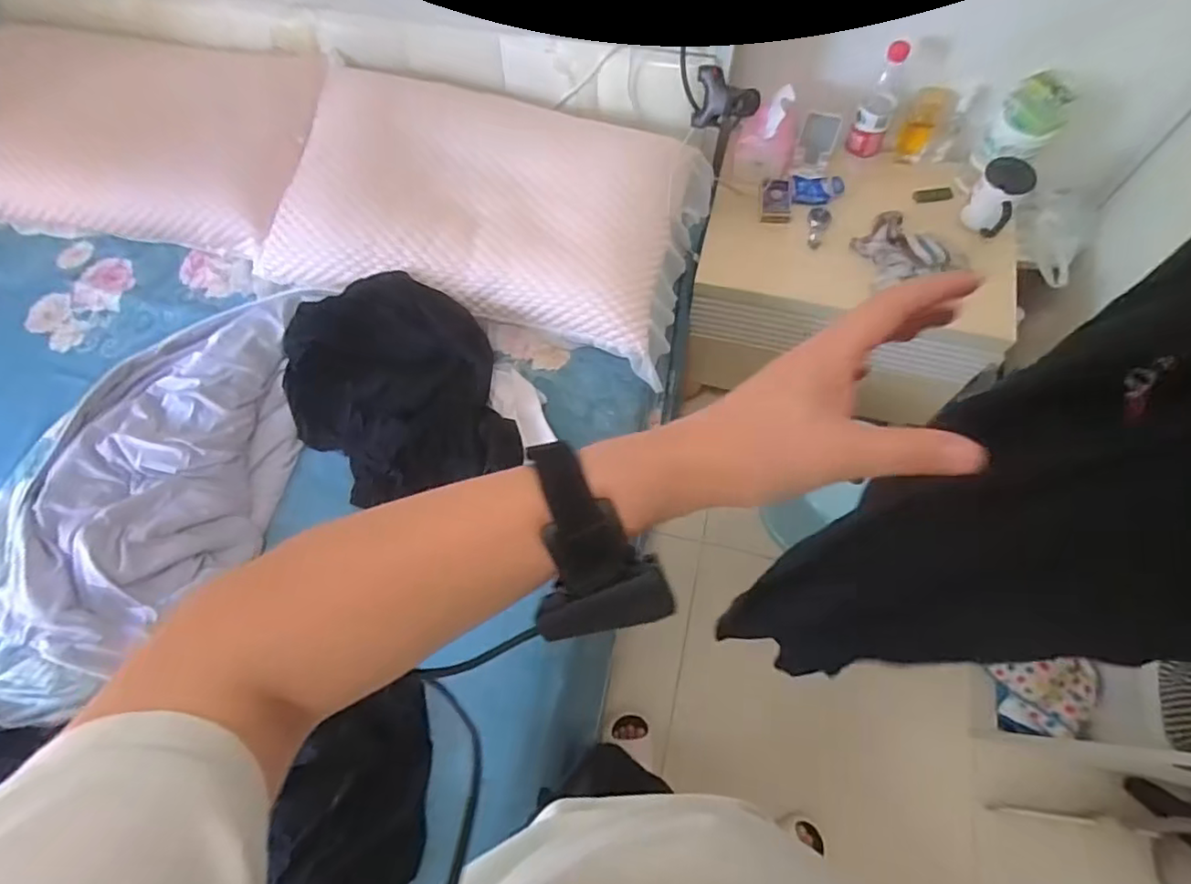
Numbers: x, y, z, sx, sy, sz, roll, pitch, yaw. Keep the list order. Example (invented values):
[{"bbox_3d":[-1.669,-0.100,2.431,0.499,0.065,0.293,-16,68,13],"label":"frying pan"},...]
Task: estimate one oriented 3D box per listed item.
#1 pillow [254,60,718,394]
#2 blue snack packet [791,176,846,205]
[{"bbox_3d":[-0.188,-0.417,1.108,0.731,0.163,0.425,14,69,8],"label":"pillow"},{"bbox_3d":[0.435,-0.497,1.195,0.096,0.020,0.065,4,68,4],"label":"blue snack packet"}]

